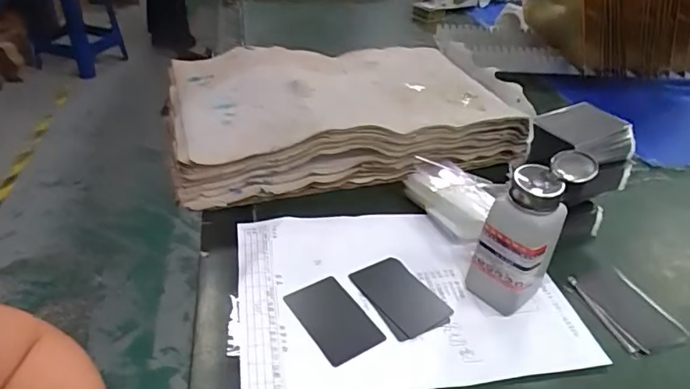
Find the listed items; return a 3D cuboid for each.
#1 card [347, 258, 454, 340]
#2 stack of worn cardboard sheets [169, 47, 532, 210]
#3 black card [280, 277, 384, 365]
[{"bbox_3d":[0.049,0.089,0.450,0.052,0.004,0.084,-20,43,-32],"label":"card"},{"bbox_3d":[-0.001,-0.112,0.664,0.429,0.089,0.250,-6,37,-16],"label":"stack of worn cardboard sheets"},{"bbox_3d":[-0.010,0.105,0.426,0.054,0.004,0.081,-19,44,-30],"label":"black card"}]

